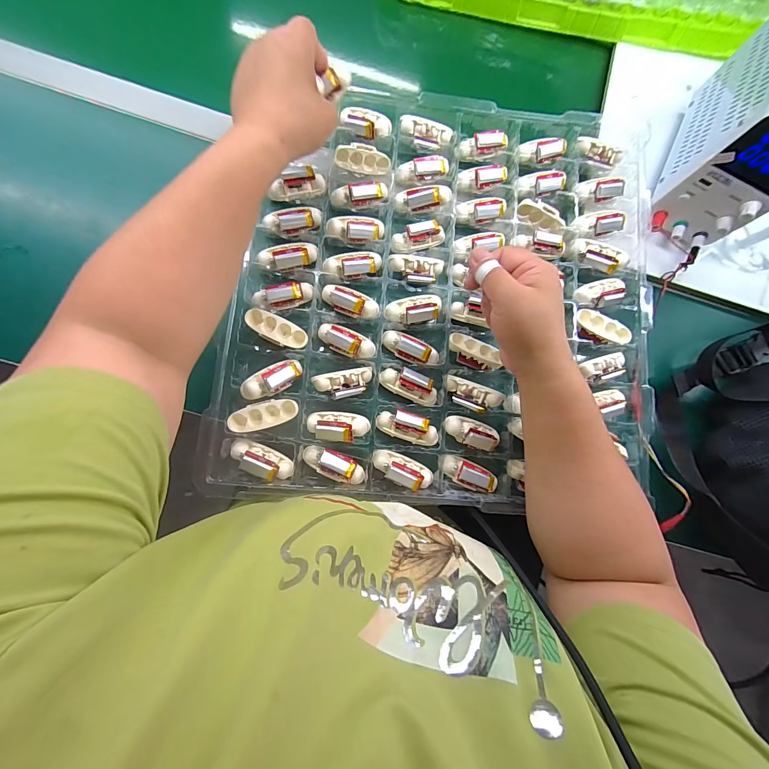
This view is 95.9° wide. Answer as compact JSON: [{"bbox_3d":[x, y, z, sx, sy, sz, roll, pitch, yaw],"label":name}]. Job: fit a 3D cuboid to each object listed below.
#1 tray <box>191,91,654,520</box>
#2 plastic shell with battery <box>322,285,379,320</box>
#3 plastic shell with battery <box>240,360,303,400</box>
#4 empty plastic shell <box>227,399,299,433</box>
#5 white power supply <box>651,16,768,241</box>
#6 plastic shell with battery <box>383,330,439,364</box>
[{"bbox_3d":[0.068,-0.100,0.381,0.446,0.033,0.449,6,80,-6],"label":"tray"},{"bbox_3d":[-0.035,-0.089,0.363,0.063,0.012,0.027,21,78,-3],"label":"plastic shell with battery"},{"bbox_3d":[-0.109,-0.005,0.336,0.059,0.014,0.024,-30,85,-11],"label":"plastic shell with battery"},{"bbox_3d":[-0.119,0.030,0.342,0.065,0.010,0.026,-16,83,-10],"label":"empty plastic shell"},{"bbox_3d":[0.396,-0.280,0.366,0.080,0.128,0.187,26,78,-2],"label":"white power supply"},{"bbox_3d":[0.029,-0.039,0.370,0.063,0.019,0.023,22,78,-3],"label":"plastic shell with battery"}]

